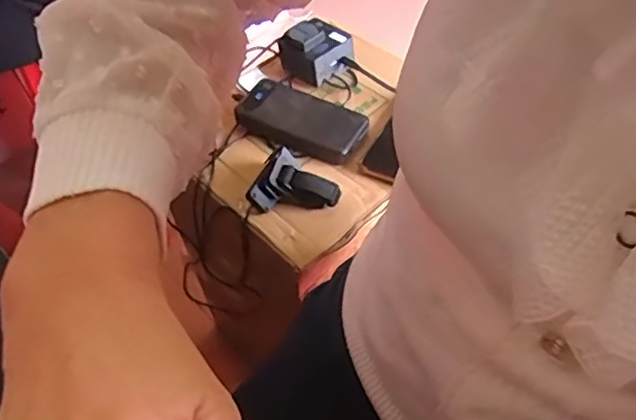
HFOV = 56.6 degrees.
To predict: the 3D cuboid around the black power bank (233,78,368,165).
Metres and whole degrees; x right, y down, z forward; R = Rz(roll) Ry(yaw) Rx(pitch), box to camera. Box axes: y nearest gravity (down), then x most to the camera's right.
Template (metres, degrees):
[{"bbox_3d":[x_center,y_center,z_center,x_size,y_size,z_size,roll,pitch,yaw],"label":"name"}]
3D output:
[{"bbox_3d":[-0.019,-0.110,0.717,0.146,0.013,0.087,23,58,4],"label":"black power bank"}]

